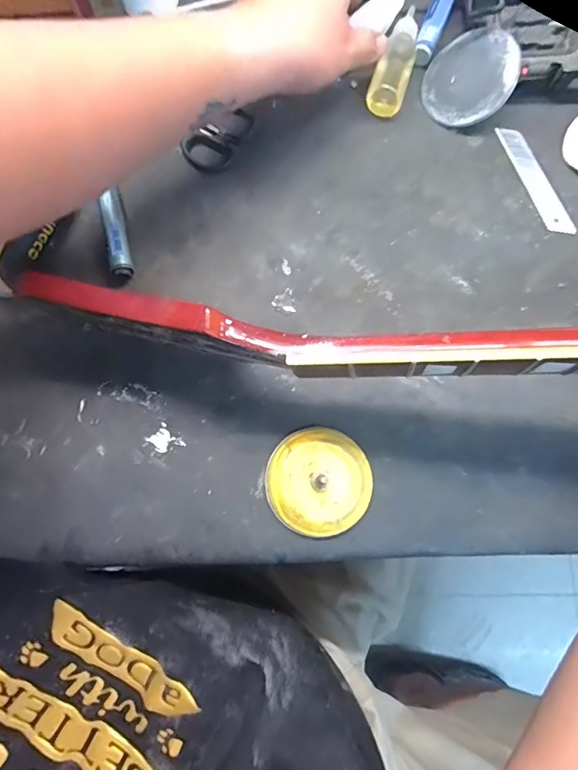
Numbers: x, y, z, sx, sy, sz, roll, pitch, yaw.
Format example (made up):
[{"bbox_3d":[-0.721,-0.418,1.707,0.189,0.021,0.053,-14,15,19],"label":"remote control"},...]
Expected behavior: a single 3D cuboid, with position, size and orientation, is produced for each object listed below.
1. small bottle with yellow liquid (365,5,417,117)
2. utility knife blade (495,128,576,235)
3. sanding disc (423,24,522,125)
[{"bbox_3d":[0.090,-0.270,0.378,0.028,0.023,0.096,16,79,4],"label":"small bottle with yellow liquid"},{"bbox_3d":[0.196,-0.163,0.362,0.019,0.004,0.103,-20,77,2],"label":"utility knife blade"},{"bbox_3d":[0.145,-0.247,0.365,0.070,0.004,0.071,0,90,30],"label":"sanding disc"}]

